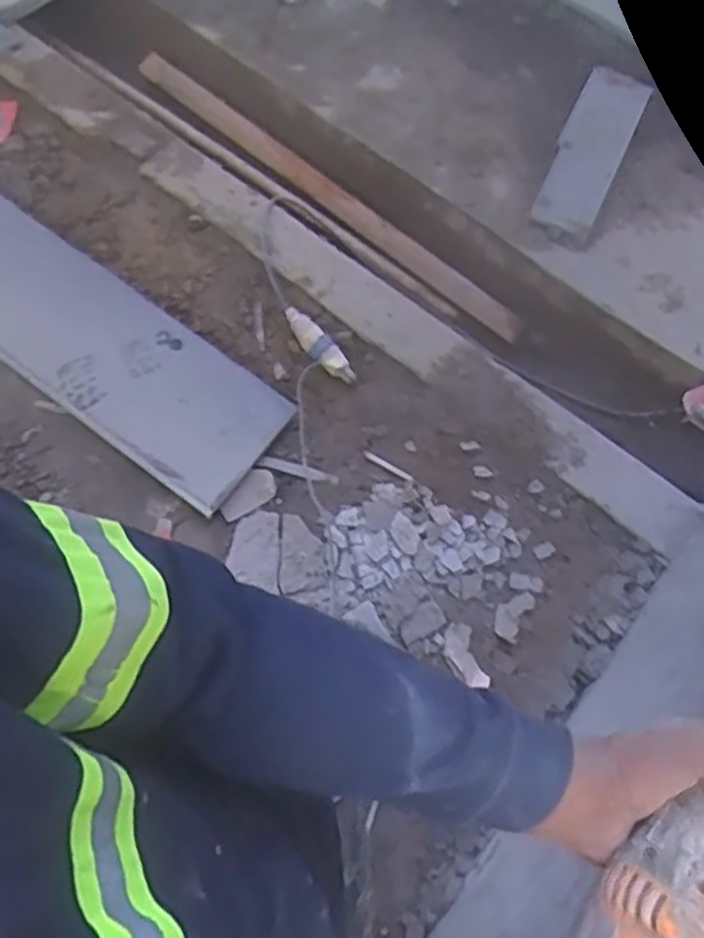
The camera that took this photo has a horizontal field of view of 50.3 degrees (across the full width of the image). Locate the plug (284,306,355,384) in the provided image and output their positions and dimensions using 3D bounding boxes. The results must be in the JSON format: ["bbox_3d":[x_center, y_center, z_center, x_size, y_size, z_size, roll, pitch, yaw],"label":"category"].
[{"bbox_3d":[-0.064,-0.257,1.524,0.056,0.043,0.204,-42,89,-15],"label":"plug"}]

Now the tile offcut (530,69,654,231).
[{"bbox_3d":[0.546,-0.731,1.701,0.147,0.023,0.477,26,69,4],"label":"tile offcut"}]

